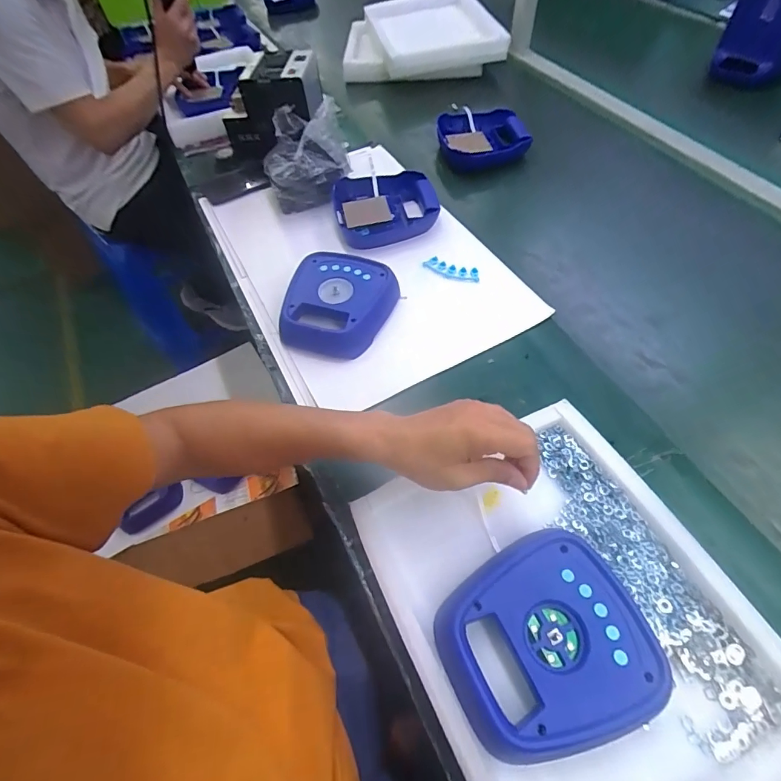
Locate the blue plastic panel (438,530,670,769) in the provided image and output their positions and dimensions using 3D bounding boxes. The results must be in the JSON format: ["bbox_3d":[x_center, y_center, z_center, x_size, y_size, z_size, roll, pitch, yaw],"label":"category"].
[{"bbox_3d":[0.136,0.225,0.382,0.175,0.034,0.152,-24,59,-11],"label":"blue plastic panel"}]

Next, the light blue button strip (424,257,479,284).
[{"bbox_3d":[0.100,-0.198,0.695,0.094,0.014,0.024,25,63,19],"label":"light blue button strip"}]

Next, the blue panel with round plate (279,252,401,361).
[{"bbox_3d":[-0.076,-0.129,0.642,0.163,0.045,0.170,10,59,11],"label":"blue panel with round plate"}]

